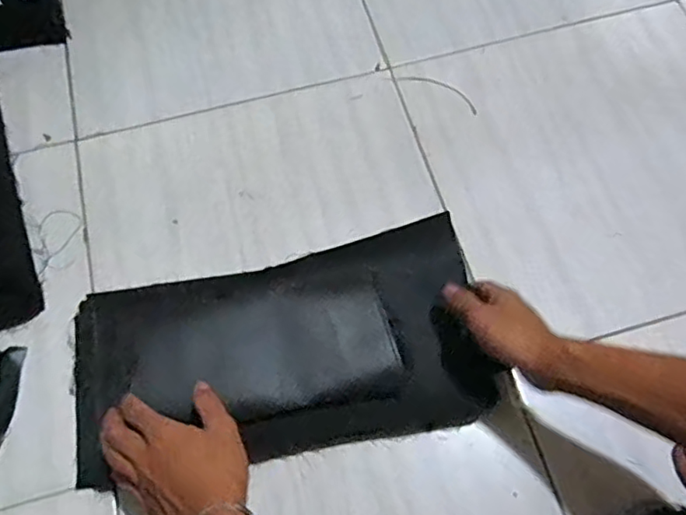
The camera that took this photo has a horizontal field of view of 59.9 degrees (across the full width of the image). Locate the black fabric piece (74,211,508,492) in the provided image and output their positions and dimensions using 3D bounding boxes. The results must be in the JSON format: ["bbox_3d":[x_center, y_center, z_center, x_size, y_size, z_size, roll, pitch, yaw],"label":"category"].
[{"bbox_3d":[-0.059,0.092,0.589,0.400,0.039,0.196,-12,73,-2],"label":"black fabric piece"}]

